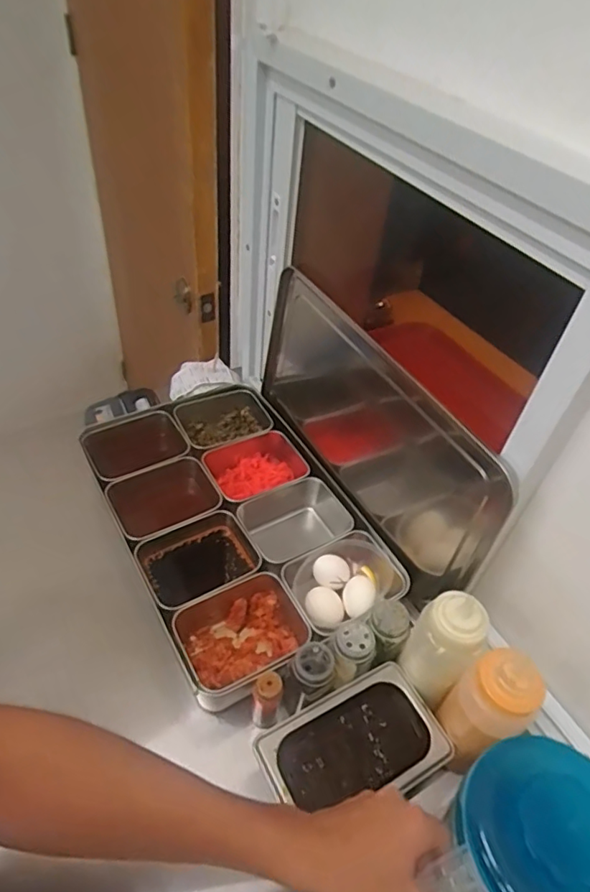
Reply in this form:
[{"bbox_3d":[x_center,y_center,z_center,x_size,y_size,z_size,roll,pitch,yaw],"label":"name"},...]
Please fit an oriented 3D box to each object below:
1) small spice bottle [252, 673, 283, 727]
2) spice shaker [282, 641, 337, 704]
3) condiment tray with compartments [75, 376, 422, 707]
[{"bbox_3d":[-0.028,0.259,0.568,0.027,0.082,0.030,8,46,1],"label":"small spice bottle"},{"bbox_3d":[0.013,0.238,0.570,0.047,0.079,0.045,4,46,-4],"label":"spice shaker"},{"bbox_3d":[-0.091,0.096,0.775,0.291,0.109,0.466,-20,52,-24],"label":"condiment tray with compartments"}]

